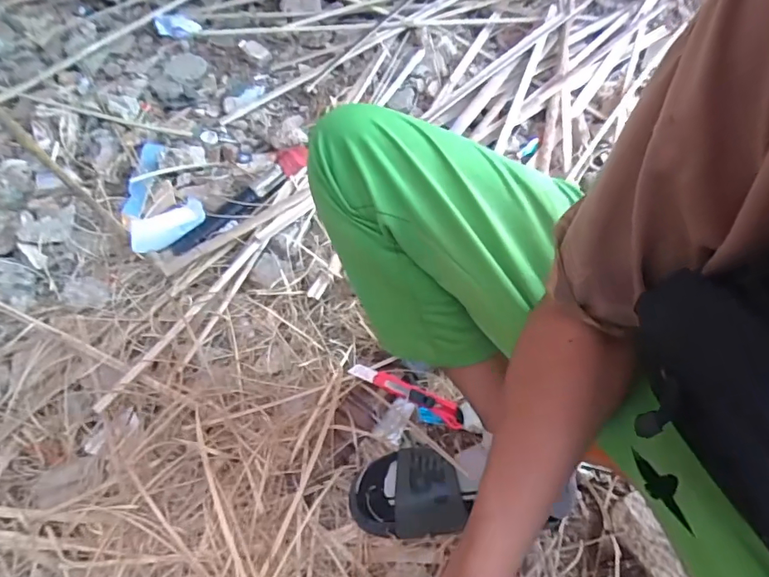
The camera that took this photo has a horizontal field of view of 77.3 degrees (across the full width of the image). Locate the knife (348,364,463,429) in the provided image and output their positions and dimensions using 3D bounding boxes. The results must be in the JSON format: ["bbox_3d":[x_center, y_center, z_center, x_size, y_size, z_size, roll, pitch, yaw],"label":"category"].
[{"bbox_3d":[0.034,0.152,0.703,0.174,0.019,0.032,25,61,3],"label":"knife"}]

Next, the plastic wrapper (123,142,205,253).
[{"bbox_3d":[-0.444,-0.194,0.908,0.134,0.049,0.296,-28,60,-14],"label":"plastic wrapper"}]

